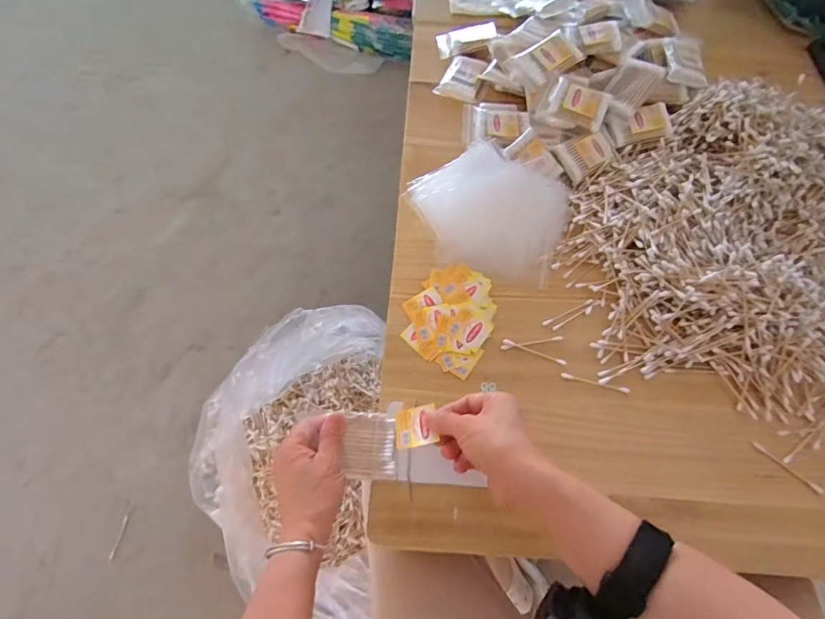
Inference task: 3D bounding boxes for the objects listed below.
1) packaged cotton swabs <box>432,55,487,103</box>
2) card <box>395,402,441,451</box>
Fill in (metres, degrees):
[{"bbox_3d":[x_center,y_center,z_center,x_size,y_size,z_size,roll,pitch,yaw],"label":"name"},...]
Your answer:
[{"bbox_3d":[0.076,-0.350,0.666,0.059,0.013,0.090,17,69,10],"label":"packaged cotton swabs"},{"bbox_3d":[0.003,0.113,0.425,0.041,0.006,0.038,-15,52,13],"label":"card"}]

